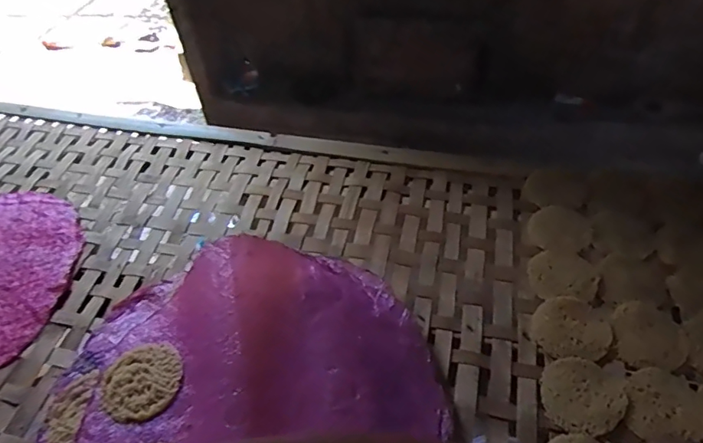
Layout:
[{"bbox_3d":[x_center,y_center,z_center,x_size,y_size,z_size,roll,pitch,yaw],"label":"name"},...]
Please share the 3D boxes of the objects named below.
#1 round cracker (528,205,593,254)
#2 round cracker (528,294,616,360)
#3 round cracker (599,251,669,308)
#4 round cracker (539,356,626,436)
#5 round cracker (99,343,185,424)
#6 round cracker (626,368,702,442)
[{"bbox_3d":[0.268,0.010,0.669,0.073,0.009,0.070,-2,49,2],"label":"round cracker"},{"bbox_3d":[0.245,0.121,0.582,0.077,0.009,0.079,-2,49,2],"label":"round cracker"},{"bbox_3d":[0.335,0.068,0.618,0.076,0.010,0.072,-2,49,2],"label":"round cracker"},{"bbox_3d":[0.236,0.176,0.531,0.077,0.007,0.078,-2,49,2],"label":"round cracker"},{"bbox_3d":[-0.204,0.154,0.508,0.076,0.007,0.080,-4,47,4],"label":"round cracker"},{"bbox_3d":[0.312,0.181,0.520,0.076,0.009,0.073,-2,49,2],"label":"round cracker"}]

